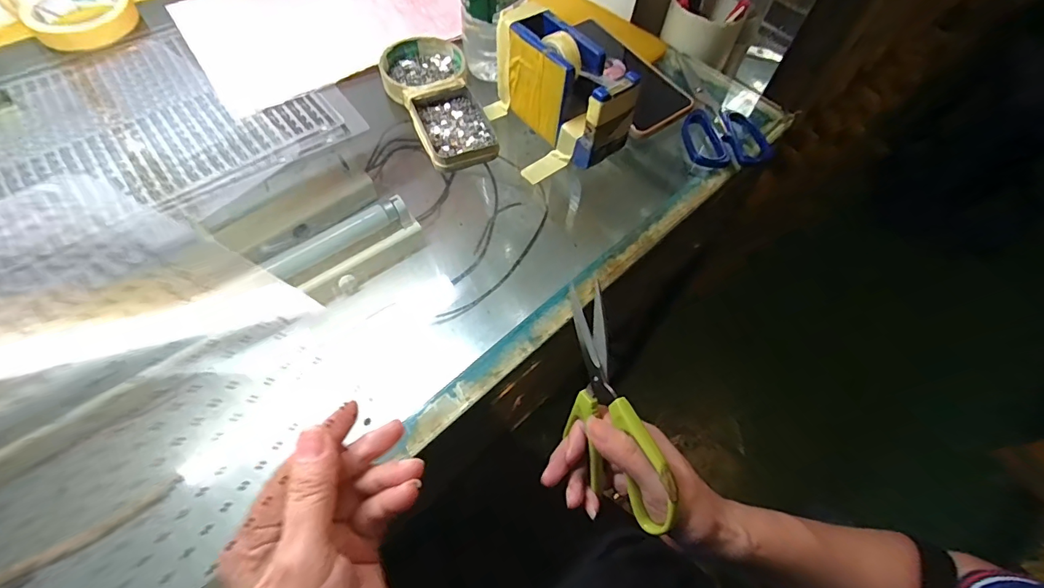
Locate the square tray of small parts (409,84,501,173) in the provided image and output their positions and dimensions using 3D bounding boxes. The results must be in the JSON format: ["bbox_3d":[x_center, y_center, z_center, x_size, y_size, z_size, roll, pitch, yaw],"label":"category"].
[{"bbox_3d":[-0.062,-0.154,0.428,0.065,0.016,0.093,-20,62,-13],"label":"square tray of small parts"}]

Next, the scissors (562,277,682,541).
[{"bbox_3d":[0.054,0.076,0.312,0.008,0.073,0.157,-11,78,-33],"label":"scissors"}]

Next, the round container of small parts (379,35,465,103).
[{"bbox_3d":[-0.098,-0.225,0.467,0.081,0.023,0.086,1,60,-1],"label":"round container of small parts"}]

